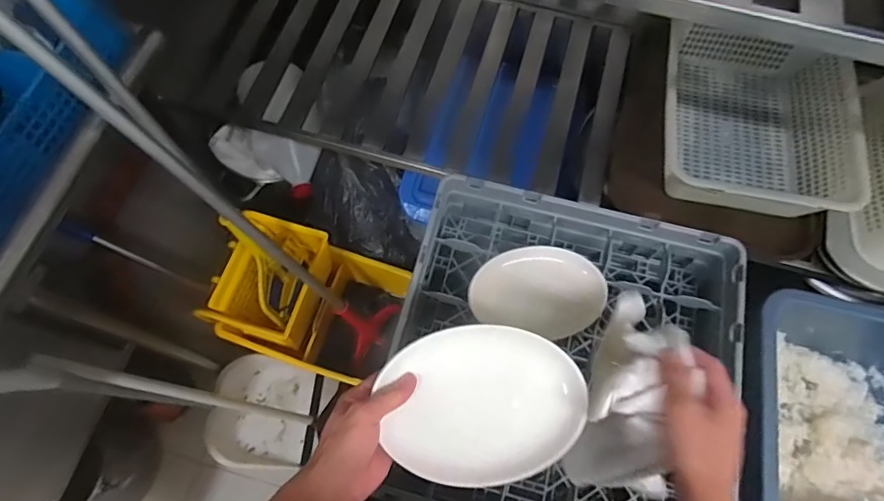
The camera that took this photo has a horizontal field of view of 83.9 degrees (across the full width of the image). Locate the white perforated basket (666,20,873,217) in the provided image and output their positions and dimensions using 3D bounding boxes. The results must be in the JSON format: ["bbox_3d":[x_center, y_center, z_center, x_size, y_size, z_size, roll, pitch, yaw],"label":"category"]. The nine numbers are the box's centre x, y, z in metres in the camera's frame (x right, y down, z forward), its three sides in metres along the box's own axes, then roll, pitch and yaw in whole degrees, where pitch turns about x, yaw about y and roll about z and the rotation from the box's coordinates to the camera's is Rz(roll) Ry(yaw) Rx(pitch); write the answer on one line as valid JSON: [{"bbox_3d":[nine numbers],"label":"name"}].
[{"bbox_3d":[0.538,-0.241,0.872,0.305,0.127,0.360,14,69,5],"label":"white perforated basket"}]

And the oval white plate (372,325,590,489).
[{"bbox_3d":[0.042,0.146,0.477,0.185,0.023,0.144,-2,69,-1],"label":"oval white plate"}]

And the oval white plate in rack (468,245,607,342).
[{"bbox_3d":[0.145,0.060,0.749,0.193,0.025,0.131,11,99,0],"label":"oval white plate in rack"}]

